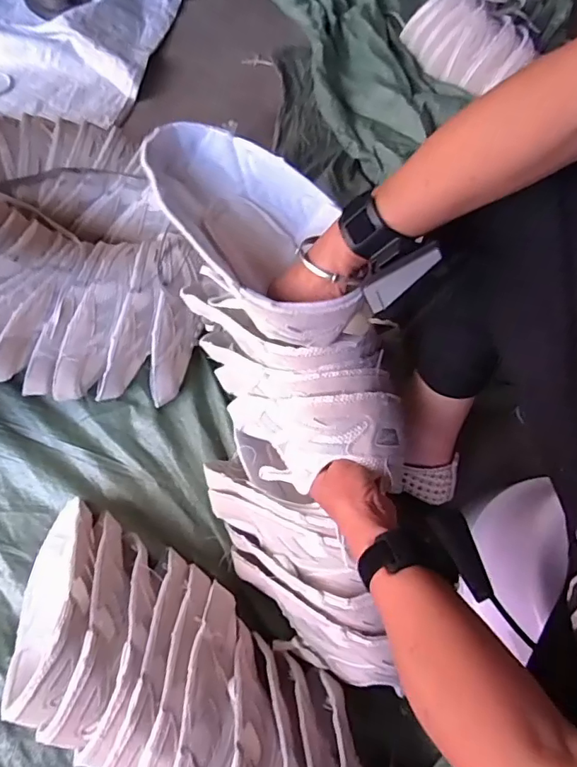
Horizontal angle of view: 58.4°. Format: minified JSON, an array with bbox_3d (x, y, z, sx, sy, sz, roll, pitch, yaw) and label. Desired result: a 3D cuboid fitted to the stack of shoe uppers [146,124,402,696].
[{"bbox_3d":[0.000,0.026,0.549,0.188,0.198,0.547,-10,101,-4],"label":"stack of shoe uppers"}]

